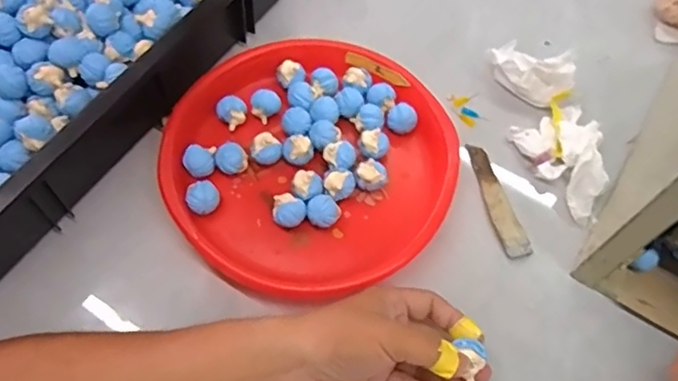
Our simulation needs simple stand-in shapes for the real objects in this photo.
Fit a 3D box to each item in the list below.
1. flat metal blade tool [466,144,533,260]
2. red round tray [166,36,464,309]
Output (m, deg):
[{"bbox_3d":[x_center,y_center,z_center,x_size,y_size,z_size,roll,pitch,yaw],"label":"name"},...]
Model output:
[{"bbox_3d":[0.142,0.007,0.535,0.025,0.006,0.117,-12,63,-9],"label":"flat metal blade tool"},{"bbox_3d":[-0.024,-0.028,0.528,0.248,0.042,0.245,1,62,-2],"label":"red round tray"}]

